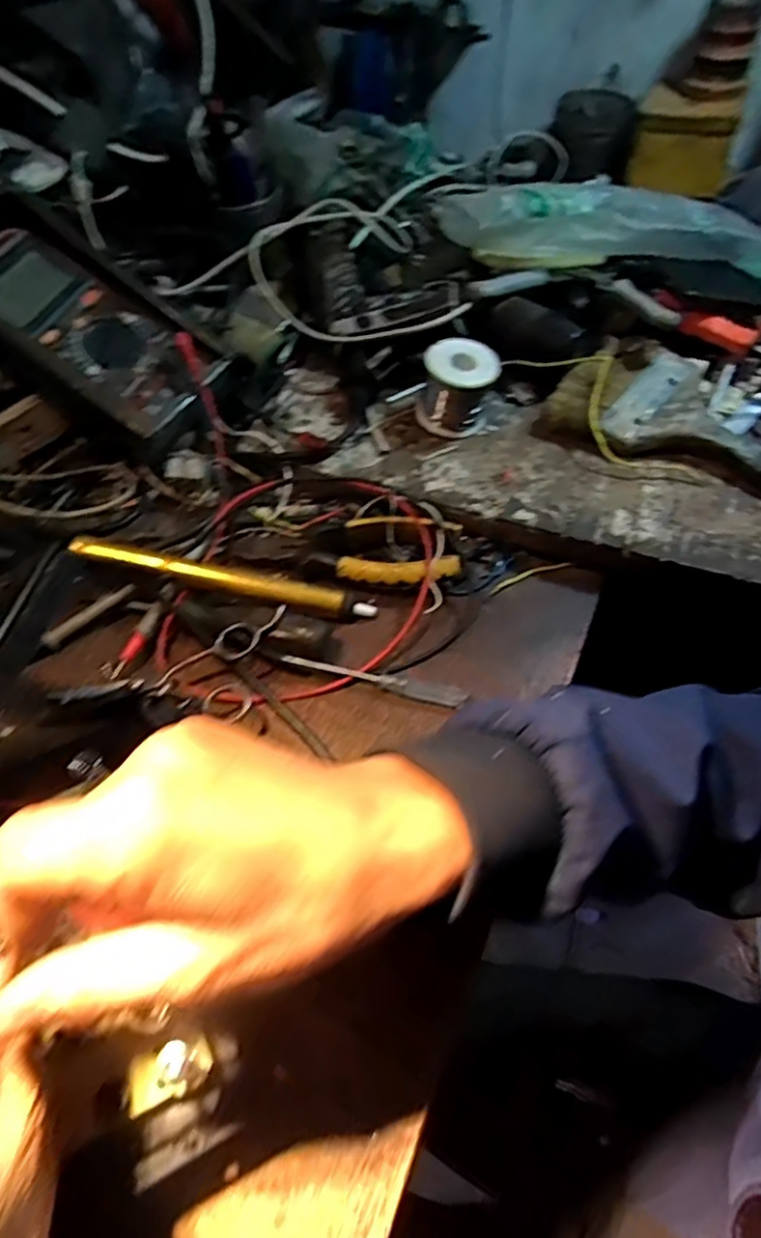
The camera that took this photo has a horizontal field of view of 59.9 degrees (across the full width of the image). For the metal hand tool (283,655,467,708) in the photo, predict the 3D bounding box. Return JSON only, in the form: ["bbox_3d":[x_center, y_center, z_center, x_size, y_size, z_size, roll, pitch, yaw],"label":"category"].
[{"bbox_3d":[-0.003,0.037,0.405,0.112,0.015,0.011,10,56,9],"label":"metal hand tool"}]

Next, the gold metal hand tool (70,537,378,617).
[{"bbox_3d":[-0.099,-0.027,0.428,0.193,0.011,0.016,13,55,-5],"label":"gold metal hand tool"}]

